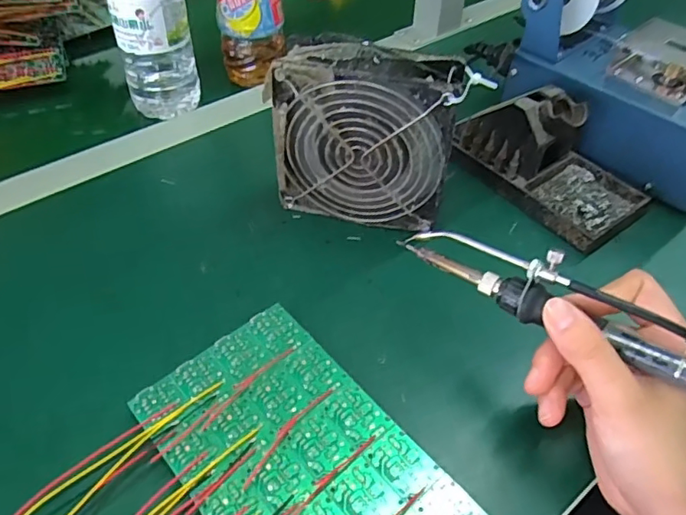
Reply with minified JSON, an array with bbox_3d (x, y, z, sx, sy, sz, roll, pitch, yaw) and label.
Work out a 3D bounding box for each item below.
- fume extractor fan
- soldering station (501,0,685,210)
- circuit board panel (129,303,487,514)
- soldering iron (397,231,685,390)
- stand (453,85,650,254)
[{"bbox_3d":[0.014,-0.080,0.383,0.118,0.124,0.041,10,48,7],"label":"fume extractor fan"},{"bbox_3d":[0.237,-0.149,0.447,0.109,0.139,0.197,-34,57,-28],"label":"soldering station"},{"bbox_3d":[-0.021,0.103,0.279,0.100,0.006,0.171,-32,58,-28],"label":"circuit board panel"},{"bbox_3d":[0.117,0.025,0.266,0.208,0.031,0.023,29,52,31],"label":"soldering iron"},{"bbox_3d":[0.164,-0.085,0.424,0.080,0.065,0.147,-29,54,-25],"label":"stand"}]

